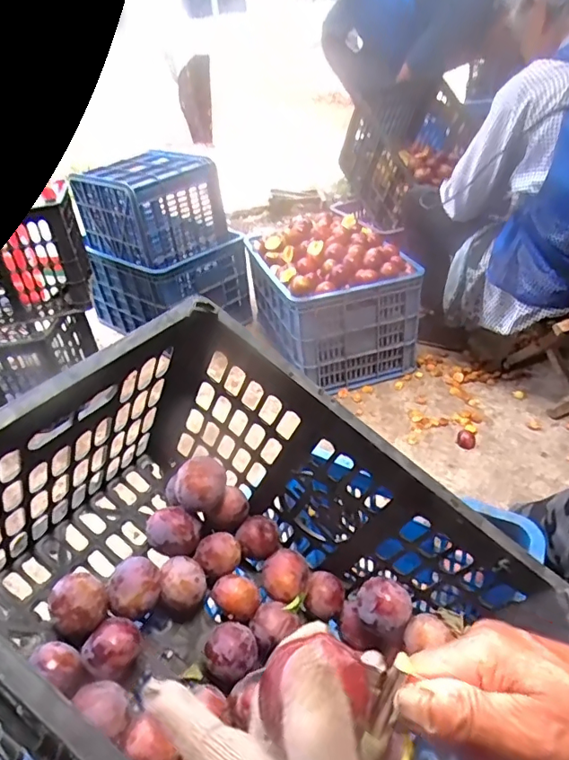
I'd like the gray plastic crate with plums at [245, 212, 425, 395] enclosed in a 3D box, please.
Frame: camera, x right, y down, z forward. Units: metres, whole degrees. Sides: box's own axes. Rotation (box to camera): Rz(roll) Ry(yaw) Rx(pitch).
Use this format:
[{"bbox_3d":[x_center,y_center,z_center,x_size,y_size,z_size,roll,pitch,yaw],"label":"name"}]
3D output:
[{"bbox_3d":[0.132,-0.261,1.526,0.375,0.348,0.474,-17,35,-8],"label":"gray plastic crate with plums"}]

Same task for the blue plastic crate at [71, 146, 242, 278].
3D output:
[{"bbox_3d":[-0.417,-0.532,1.598,0.365,0.276,0.292,-32,40,-28],"label":"blue plastic crate"}]

